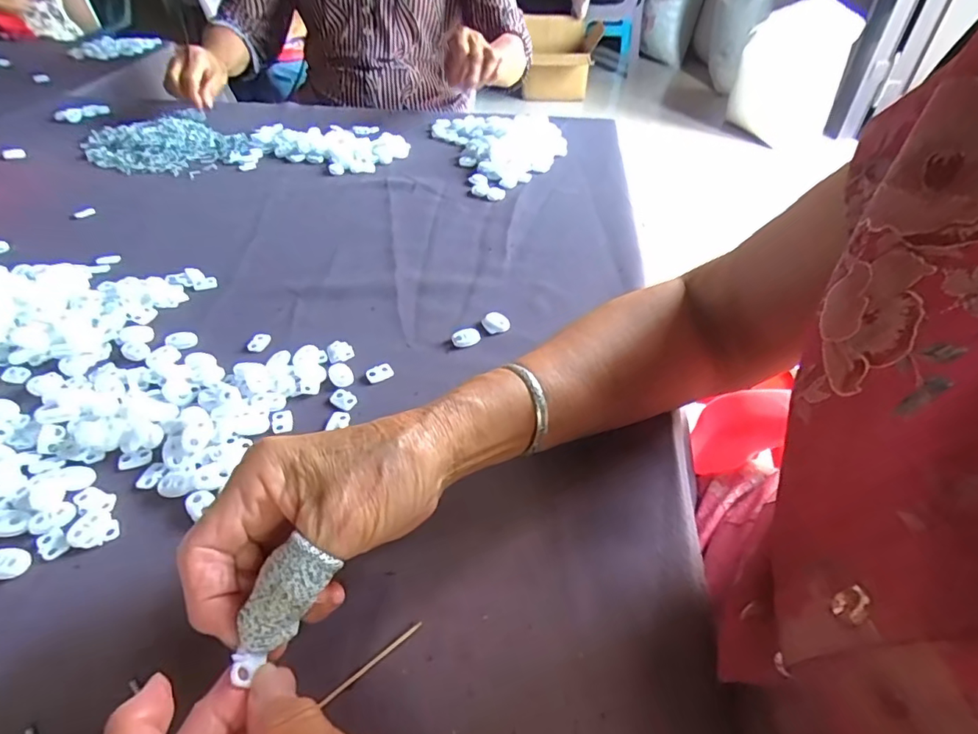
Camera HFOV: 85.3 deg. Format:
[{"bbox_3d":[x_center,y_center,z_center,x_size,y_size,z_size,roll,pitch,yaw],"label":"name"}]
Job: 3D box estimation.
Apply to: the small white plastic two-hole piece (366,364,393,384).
[{"bbox_3d":[-0.081,0.004,0.393,0.019,0.004,0.013,-20,48,-22],"label":"small white plastic two-hole piece"}]

